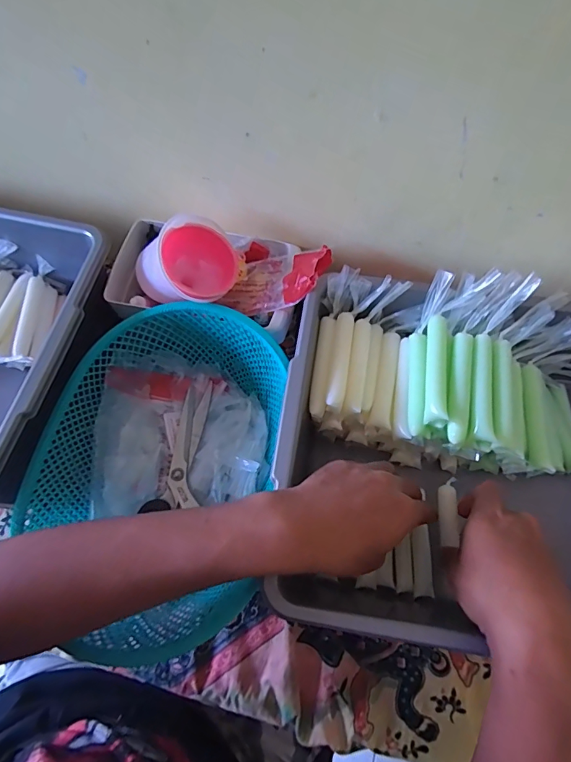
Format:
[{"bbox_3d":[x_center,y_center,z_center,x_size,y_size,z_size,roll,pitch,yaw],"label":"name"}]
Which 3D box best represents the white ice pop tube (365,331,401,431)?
[{"bbox_3d":[0.101,-0.002,0.425,0.021,0.013,0.100,13,68,6],"label":"white ice pop tube"}]

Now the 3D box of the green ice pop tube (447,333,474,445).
[{"bbox_3d":[0.157,0.005,0.387,0.020,0.016,0.099,7,67,4],"label":"green ice pop tube"}]

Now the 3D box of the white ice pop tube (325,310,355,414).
[{"bbox_3d":[0.053,-0.022,0.408,0.017,0.016,0.109,10,67,5],"label":"white ice pop tube"}]

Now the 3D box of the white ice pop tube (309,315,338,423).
[{"bbox_3d":[0.037,-0.016,0.419,0.015,0.023,0.104,8,67,4],"label":"white ice pop tube"}]

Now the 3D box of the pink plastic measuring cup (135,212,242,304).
[{"bbox_3d":[-0.099,-0.119,0.434,0.104,0.066,0.089,-26,69,-10],"label":"pink plastic measuring cup"}]

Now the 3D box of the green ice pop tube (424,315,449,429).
[{"bbox_3d":[0.138,-0.010,0.391,0.019,0.015,0.102,6,67,3],"label":"green ice pop tube"}]

